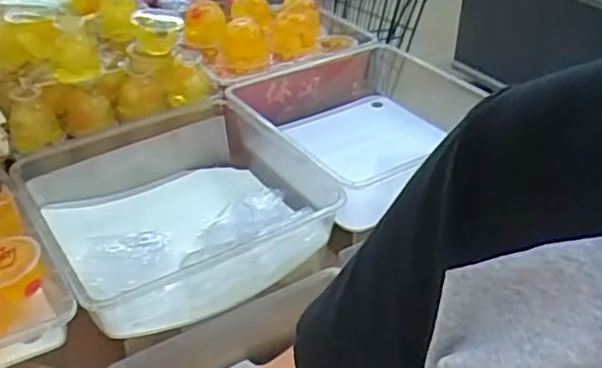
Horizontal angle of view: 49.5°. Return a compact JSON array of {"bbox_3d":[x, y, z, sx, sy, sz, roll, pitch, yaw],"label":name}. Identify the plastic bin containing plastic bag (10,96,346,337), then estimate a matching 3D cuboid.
[{"bbox_3d":[-0.149,0.019,0.780,0.304,0.118,0.309,-20,41,-28],"label":"plastic bin containing plastic bag"}]

